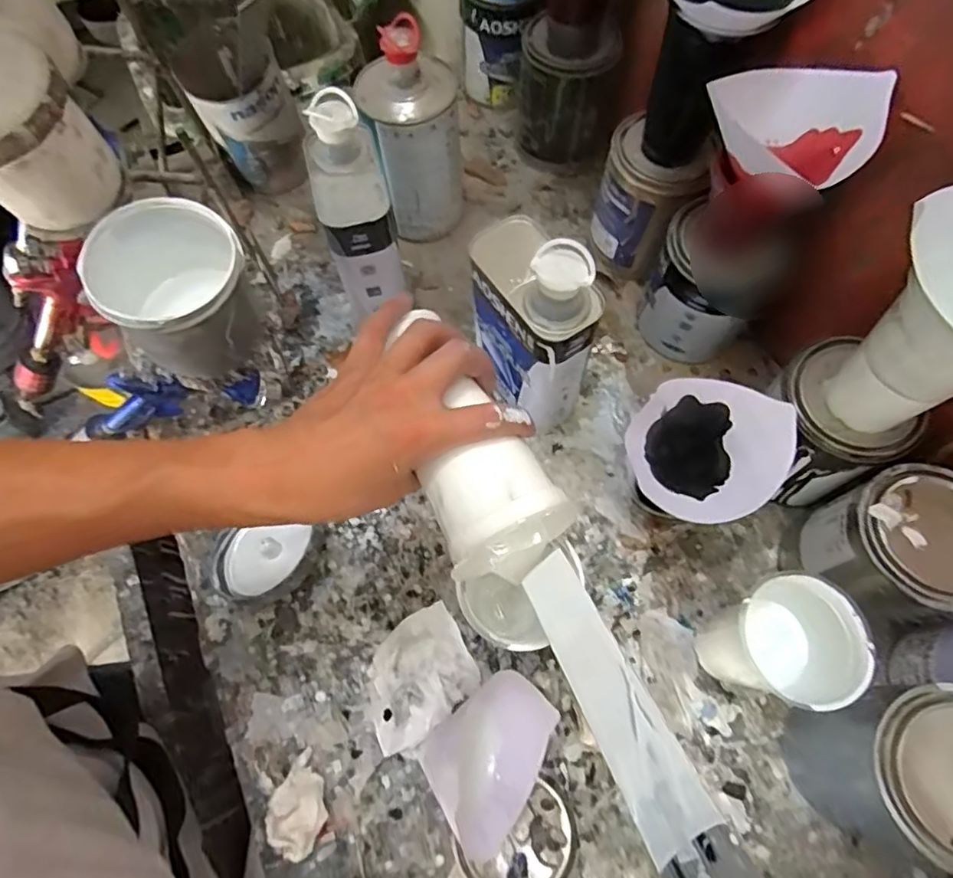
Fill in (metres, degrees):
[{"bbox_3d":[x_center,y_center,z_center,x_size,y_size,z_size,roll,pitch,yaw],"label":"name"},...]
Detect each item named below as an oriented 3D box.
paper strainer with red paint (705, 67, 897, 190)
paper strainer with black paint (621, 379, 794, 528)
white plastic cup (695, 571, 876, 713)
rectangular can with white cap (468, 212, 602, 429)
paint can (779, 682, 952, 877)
[{"bbox_3d":[0.227,-0.232,0.435,0.112,0.074,0.083,16,71,8],"label":"paper strainer with red paint"},{"bbox_3d":[0.184,0.013,0.493,0.113,0.084,0.111,-1,69,2],"label":"paper strainer with black paint"},{"bbox_3d":[0.223,0.152,0.452,0.077,0.133,0.077,31,73,12],"label":"white plastic cup"},{"bbox_3d":[0.044,-0.098,0.513,0.070,0.210,0.120,-30,71,-9],"label":"rectangular can with white cap"},{"bbox_3d":[0.301,0.230,0.420,0.099,0.139,0.101,-1,69,2],"label":"paint can"}]

